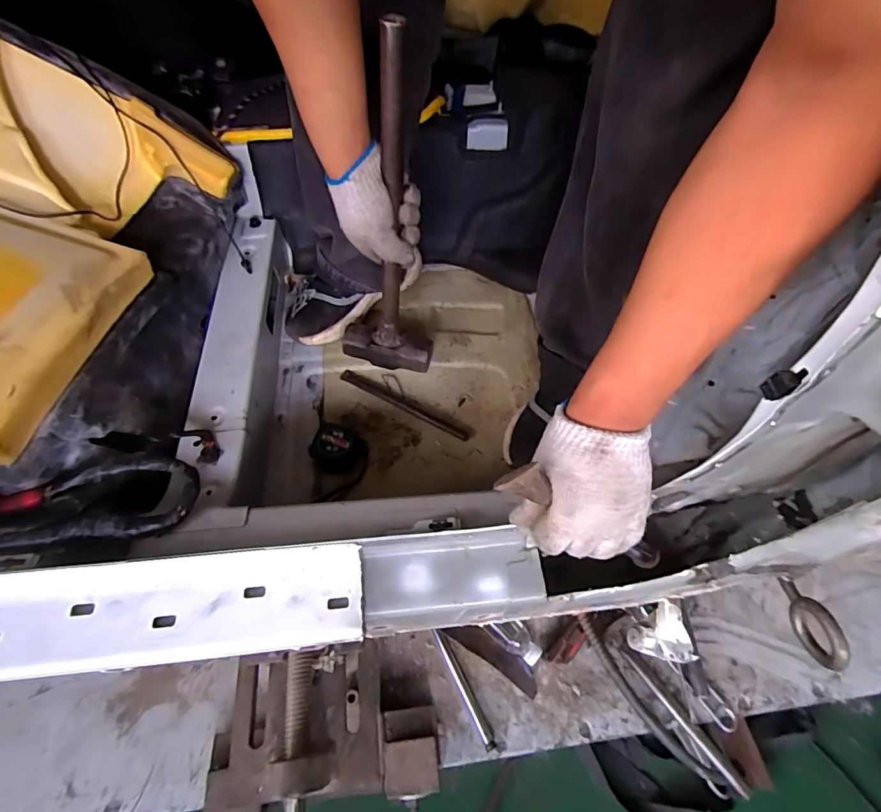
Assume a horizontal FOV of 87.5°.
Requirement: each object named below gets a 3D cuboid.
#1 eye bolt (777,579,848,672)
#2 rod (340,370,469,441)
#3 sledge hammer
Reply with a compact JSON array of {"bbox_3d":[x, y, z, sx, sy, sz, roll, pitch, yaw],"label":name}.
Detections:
[{"bbox_3d":[0.397,0.232,0.495,0.016,0.065,0.090,-6,56,-8],"label":"eye bolt"},{"bbox_3d":[-0.056,-0.002,0.700,0.224,0.012,0.020,28,58,14],"label":"rod"},{"bbox_3d":[-0.069,-0.206,0.559,0.128,0.419,0.048,9,52,2],"label":"sledge hammer"}]

